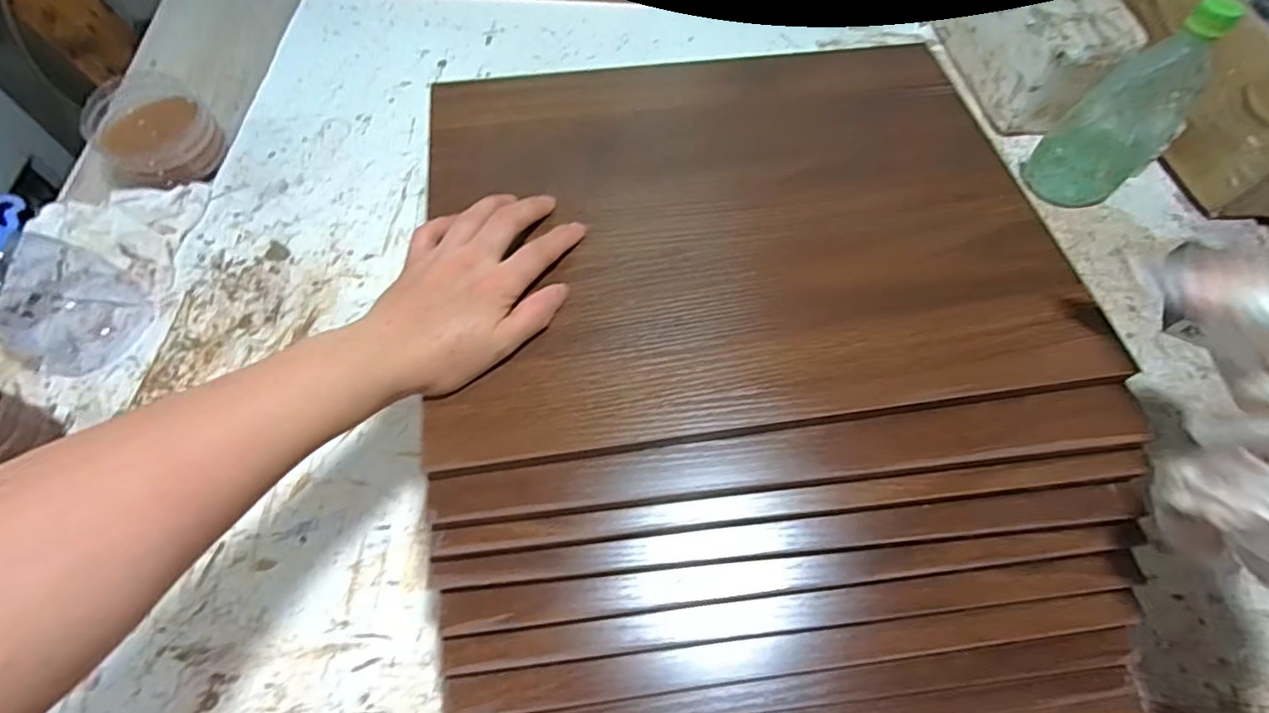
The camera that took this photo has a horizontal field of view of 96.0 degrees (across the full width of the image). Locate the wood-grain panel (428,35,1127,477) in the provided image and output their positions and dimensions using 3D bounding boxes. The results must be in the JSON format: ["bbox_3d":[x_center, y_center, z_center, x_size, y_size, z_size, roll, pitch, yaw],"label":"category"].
[{"bbox_3d":[0.072,-0.105,0.404,0.414,0.013,0.324,-8,63,-5],"label":"wood-grain panel"}]

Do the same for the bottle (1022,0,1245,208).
[{"bbox_3d":[0.458,-0.229,0.524,0.071,0.183,0.083,-36,68,-18],"label":"bottle"}]

